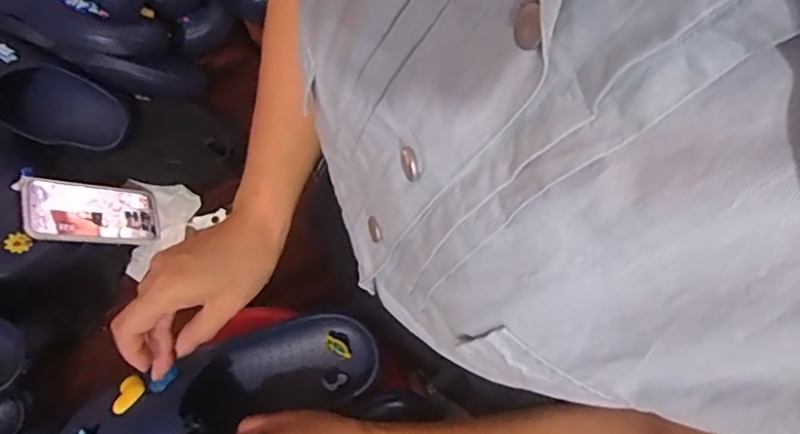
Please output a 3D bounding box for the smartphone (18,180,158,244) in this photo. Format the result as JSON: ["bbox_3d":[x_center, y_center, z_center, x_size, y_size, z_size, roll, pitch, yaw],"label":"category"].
[{"bbox_3d":[-0.413,-0.008,0.757,0.014,0.168,0.087,-31,69,32],"label":"smartphone"}]

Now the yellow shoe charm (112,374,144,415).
[{"bbox_3d":[-0.222,0.144,0.456,0.021,0.005,0.029,37,77,13],"label":"yellow shoe charm"}]

